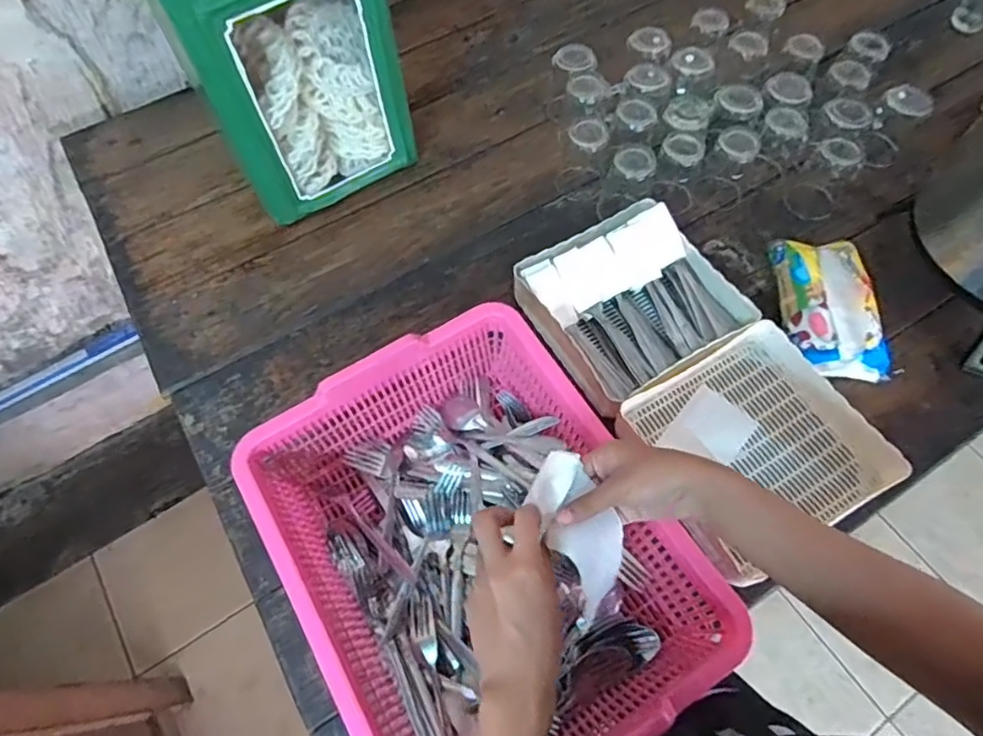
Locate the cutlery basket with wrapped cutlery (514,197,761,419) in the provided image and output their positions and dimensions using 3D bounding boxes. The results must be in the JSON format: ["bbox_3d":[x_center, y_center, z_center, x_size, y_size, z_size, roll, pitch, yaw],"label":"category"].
[{"bbox_3d":[0.167,-0.083,0.716,0.214,0.073,0.207,-30,66,-12],"label":"cutlery basket with wrapped cutlery"}]

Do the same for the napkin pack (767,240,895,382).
[{"bbox_3d":[0.409,-0.079,0.711,0.111,0.056,0.189,0,63,2],"label":"napkin pack"}]

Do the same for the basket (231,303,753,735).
[{"bbox_3d":[-0.017,0.162,0.549,0.309,0.104,0.390,-30,66,-13],"label":"basket"}]

